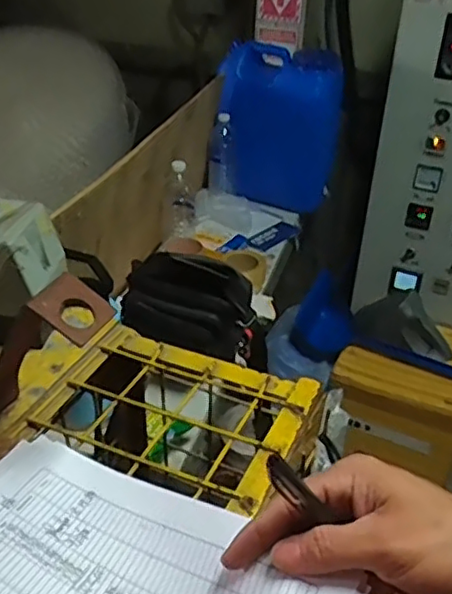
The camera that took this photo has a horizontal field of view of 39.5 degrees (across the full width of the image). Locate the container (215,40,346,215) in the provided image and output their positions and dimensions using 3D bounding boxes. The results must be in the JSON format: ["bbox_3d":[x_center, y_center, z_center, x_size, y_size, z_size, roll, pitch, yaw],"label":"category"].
[{"bbox_3d":[0.149,-0.474,1.735,0.323,0.375,0.173,9,35,11],"label":"container"}]

